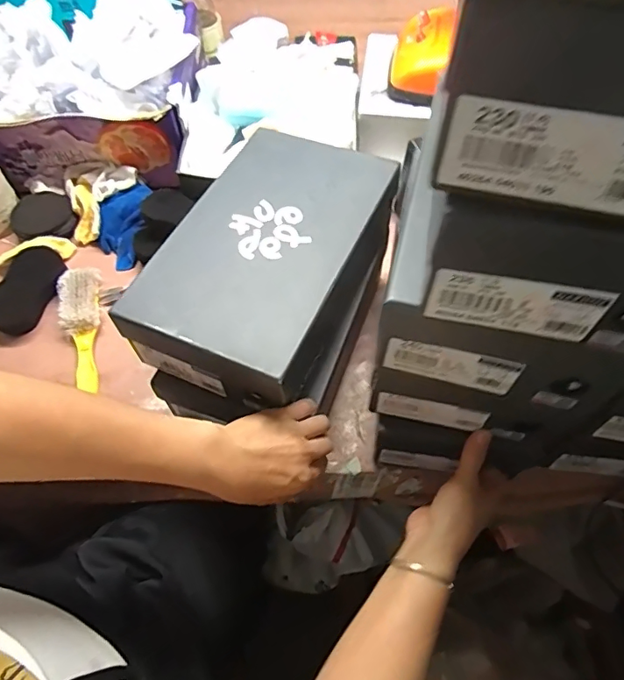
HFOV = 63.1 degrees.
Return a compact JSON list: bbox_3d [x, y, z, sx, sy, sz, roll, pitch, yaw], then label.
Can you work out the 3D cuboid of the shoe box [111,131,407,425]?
[{"bbox_3d":[-0.044,-0.074,0.548,0.184,0.110,0.285,19,60,12],"label":"shoe box"}]

